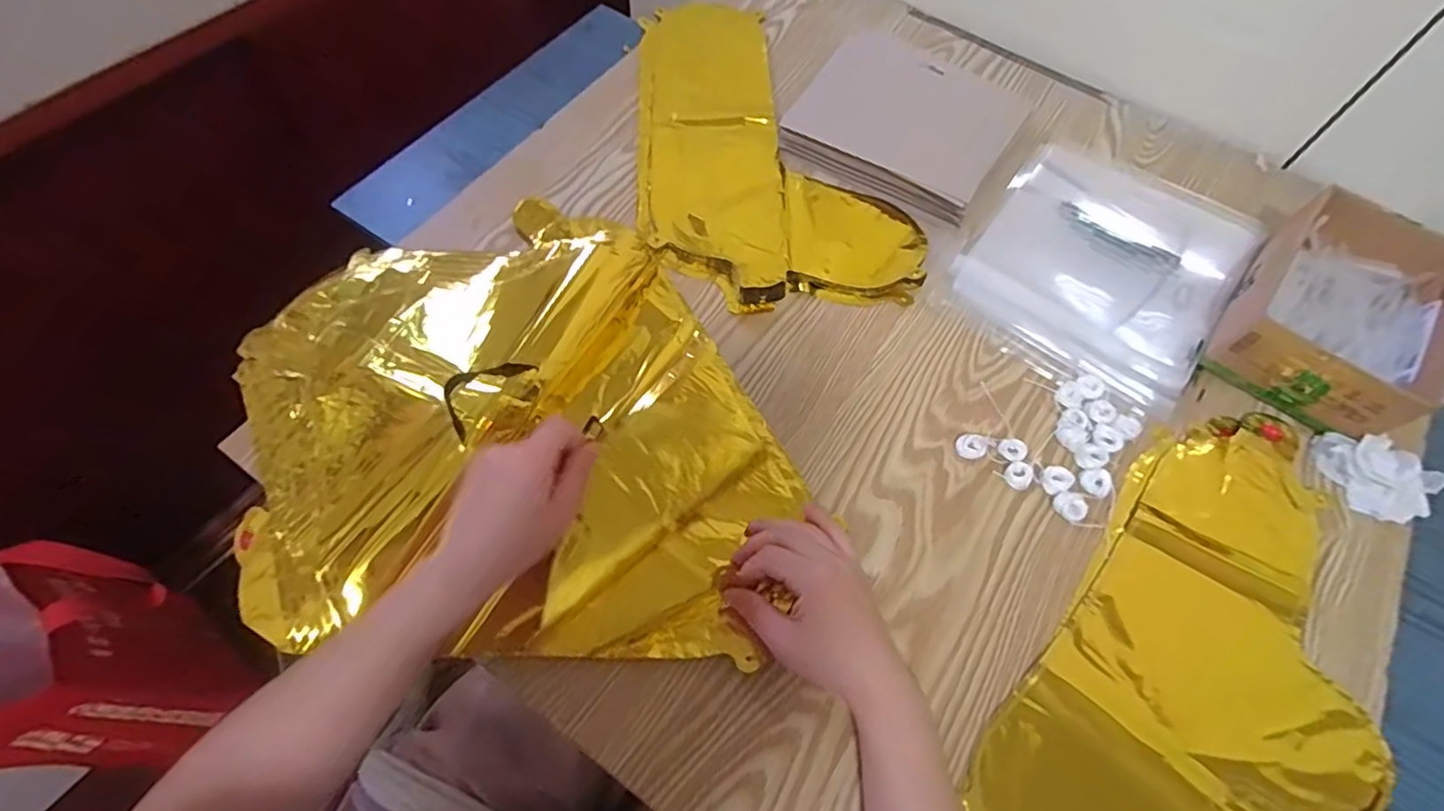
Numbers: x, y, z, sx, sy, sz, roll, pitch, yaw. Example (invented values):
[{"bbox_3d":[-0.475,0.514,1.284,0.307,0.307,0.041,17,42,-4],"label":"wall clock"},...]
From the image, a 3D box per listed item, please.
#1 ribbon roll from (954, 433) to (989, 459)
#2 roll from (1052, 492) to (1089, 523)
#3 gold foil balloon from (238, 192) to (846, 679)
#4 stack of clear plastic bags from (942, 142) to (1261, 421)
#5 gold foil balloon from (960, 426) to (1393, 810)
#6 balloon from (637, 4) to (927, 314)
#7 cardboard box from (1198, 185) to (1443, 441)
[{"bbox_3d":[0.188,0.031,0.477,0.019,0.011,0.020,1,63,-2],"label":"ribbon roll"},{"bbox_3d":[0.252,0.073,0.458,0.018,0.009,0.022,-27,67,-15],"label":"roll"},{"bbox_3d":[-0.156,0.004,0.469,0.385,0.060,0.371,-9,64,-6],"label":"gold foil balloon"},{"bbox_3d":[0.343,-0.132,0.568,0.205,0.016,0.256,36,67,15],"label":"stack of clear plastic bags"},{"bbox_3d":[0.296,0.202,0.393,0.212,0.008,0.428,29,66,12],"label":"gold foil balloon"},{"bbox_3d":[0.041,-0.259,0.619,0.237,0.017,0.383,-4,63,-4],"label":"balloon"},{"bbox_3d":[0.494,-0.076,0.509,0.129,0.065,0.197,37,67,16],"label":"cardboard box"}]

